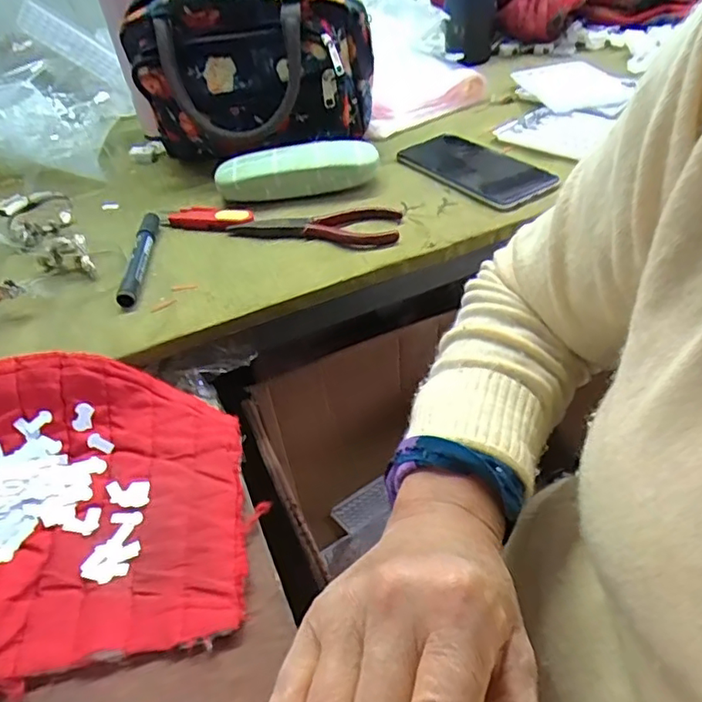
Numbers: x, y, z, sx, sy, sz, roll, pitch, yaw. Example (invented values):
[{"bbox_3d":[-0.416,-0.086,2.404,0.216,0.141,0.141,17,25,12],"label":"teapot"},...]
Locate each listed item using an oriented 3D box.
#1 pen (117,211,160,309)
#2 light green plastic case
[{"bbox_3d":[-0.184,-0.083,0.503,0.015,0.015,0.140,-7,39,-3],"label":"pen"},{"bbox_3d":[-0.053,-0.177,0.559,0.153,0.035,0.049,-6,41,2],"label":"light green plastic case"}]

